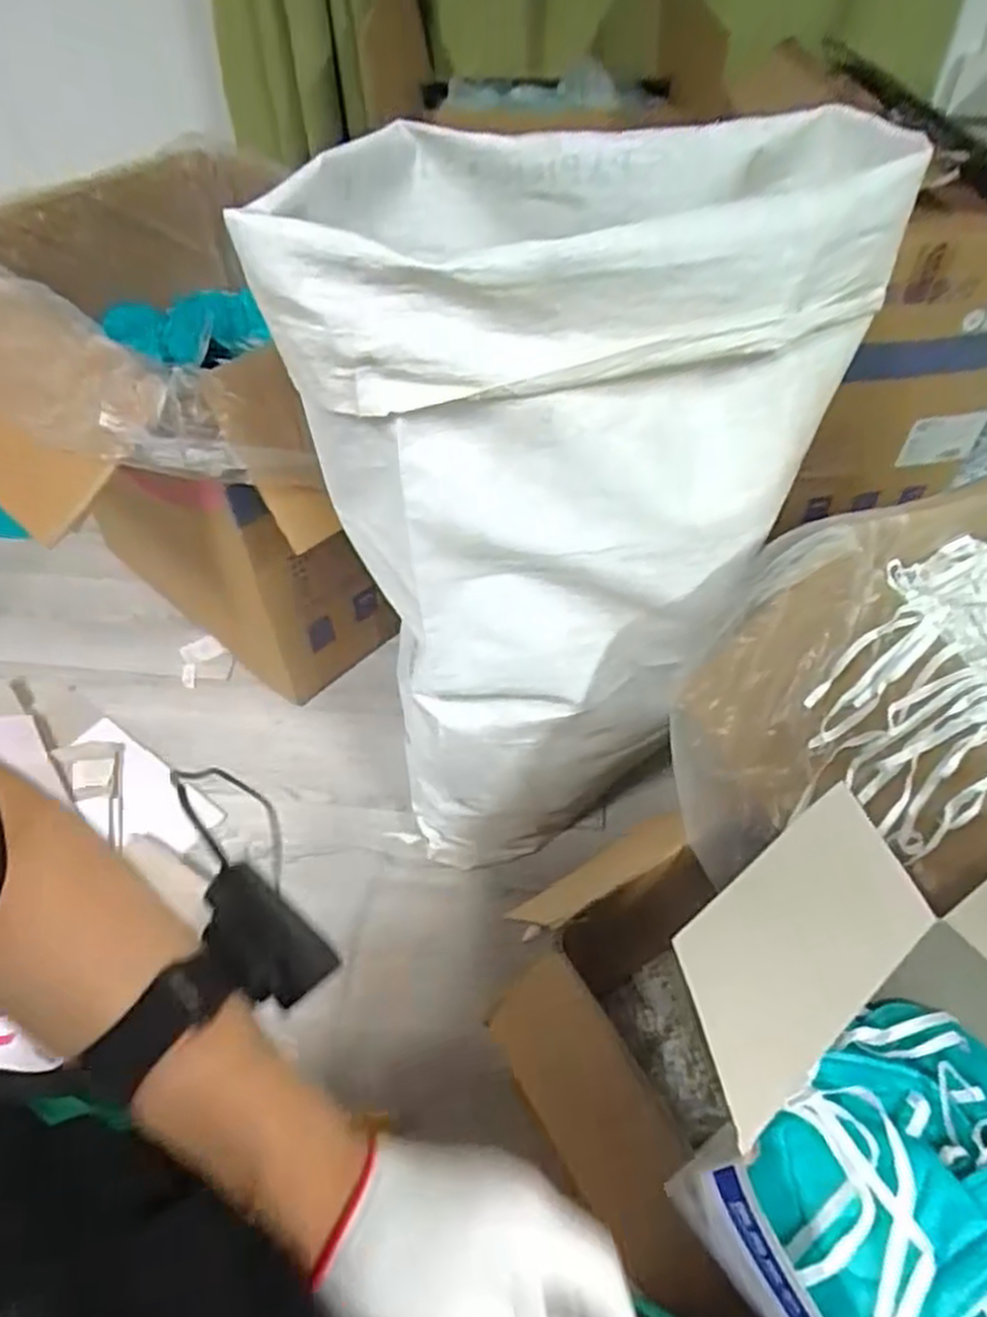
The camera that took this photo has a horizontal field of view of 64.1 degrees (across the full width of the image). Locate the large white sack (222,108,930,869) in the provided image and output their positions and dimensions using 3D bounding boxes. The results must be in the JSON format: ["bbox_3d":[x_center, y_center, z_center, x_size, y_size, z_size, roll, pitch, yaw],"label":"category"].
[{"bbox_3d":[0.075,-0.146,0.862,0.513,0.674,0.366,-16,54,-12],"label":"large white sack"}]

